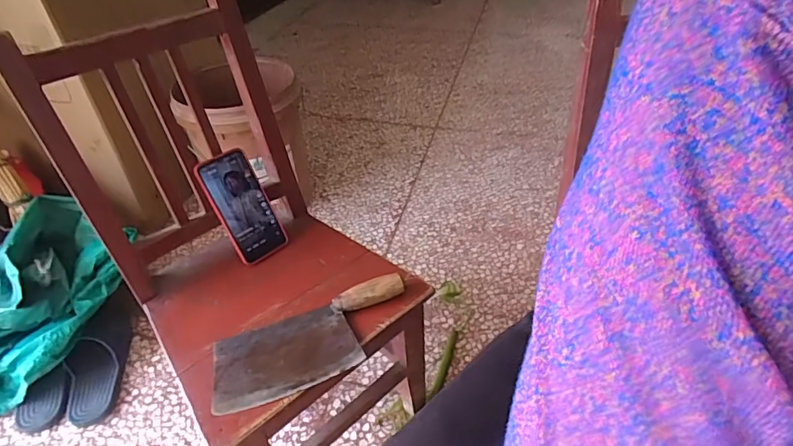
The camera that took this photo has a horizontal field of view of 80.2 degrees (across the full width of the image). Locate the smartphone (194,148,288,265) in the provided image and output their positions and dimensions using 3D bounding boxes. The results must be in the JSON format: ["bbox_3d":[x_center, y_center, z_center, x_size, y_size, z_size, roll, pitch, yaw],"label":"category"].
[{"bbox_3d":[-0.231,-0.026,0.711,0.078,0.164,0.016,-30,21,-24],"label":"smartphone"}]

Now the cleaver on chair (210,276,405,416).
[{"bbox_3d":[-0.101,0.141,0.579,0.249,0.029,0.104,-16,42,-15],"label":"cleaver on chair"}]

